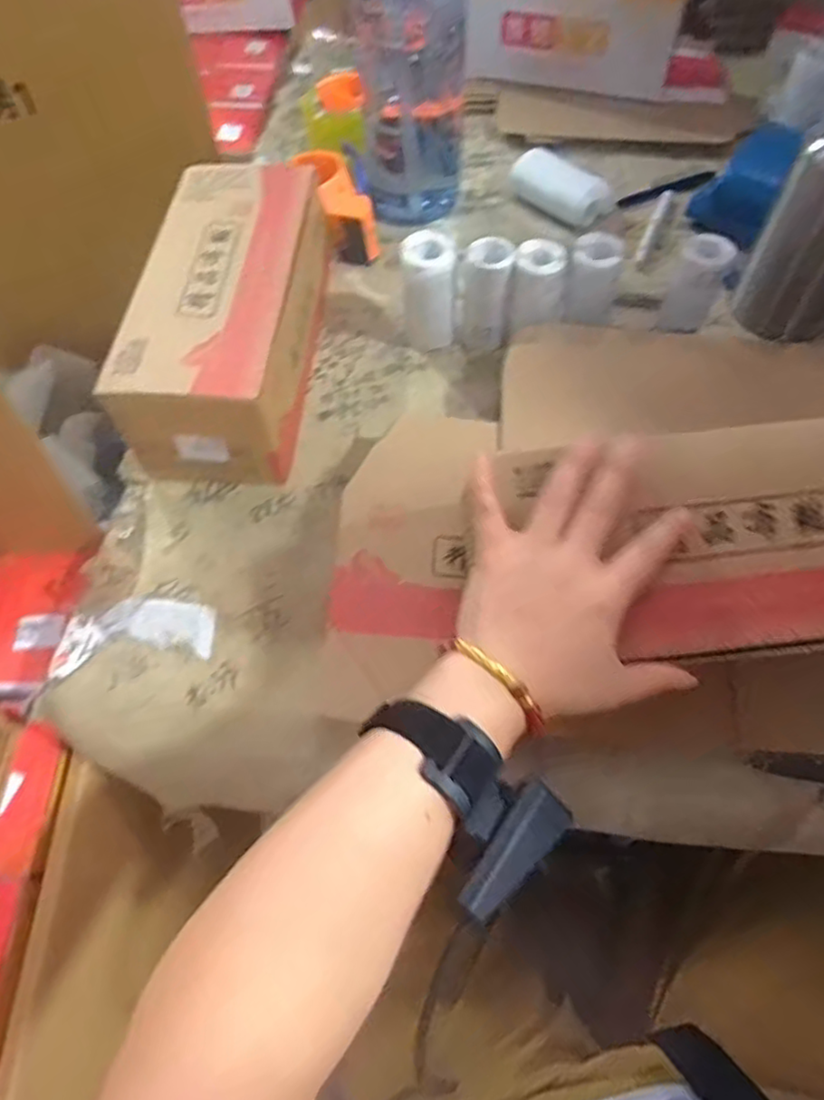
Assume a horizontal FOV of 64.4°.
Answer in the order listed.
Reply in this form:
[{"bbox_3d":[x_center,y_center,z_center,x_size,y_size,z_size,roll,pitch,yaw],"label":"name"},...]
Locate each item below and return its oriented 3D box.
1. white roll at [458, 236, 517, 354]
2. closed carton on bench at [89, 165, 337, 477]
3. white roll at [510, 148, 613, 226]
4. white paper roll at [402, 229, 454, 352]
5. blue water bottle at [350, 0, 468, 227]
[{"bbox_3d":[0.068,-0.237,0.613,0.048,0.090,0.045,-1,60,1],"label":"white roll"},{"bbox_3d":[-0.161,-0.210,0.611,0.132,0.127,0.309,2,60,3],"label":"closed carton on bench"},{"bbox_3d":[0.167,-0.413,0.744,0.053,0.047,0.112,-41,67,-19],"label":"white roll"},{"bbox_3d":[0.016,-0.250,0.643,0.051,0.102,0.052,1,60,3],"label":"white paper roll"},{"bbox_3d":[0.001,-0.497,0.654,0.104,0.324,0.107,1,60,3],"label":"blue water bottle"}]

